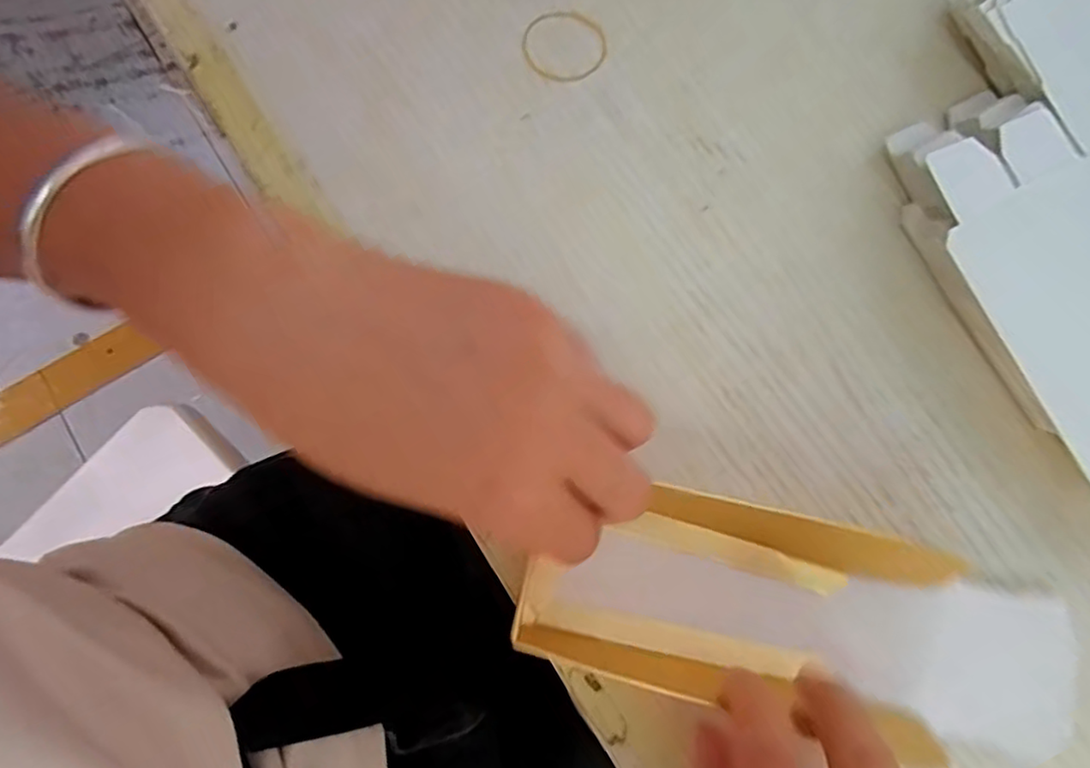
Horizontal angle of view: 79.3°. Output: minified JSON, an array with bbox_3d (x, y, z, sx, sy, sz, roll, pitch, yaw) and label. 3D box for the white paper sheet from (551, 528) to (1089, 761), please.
[{"bbox_3d":[0.091,0.083,0.225,0.166,0.007,0.049,12,77,5],"label":"white paper sheet"}]

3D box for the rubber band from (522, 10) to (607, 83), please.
[{"bbox_3d":[0.009,-0.144,0.280,0.036,0.004,0.034,0,77,-1],"label":"rubber band"}]

